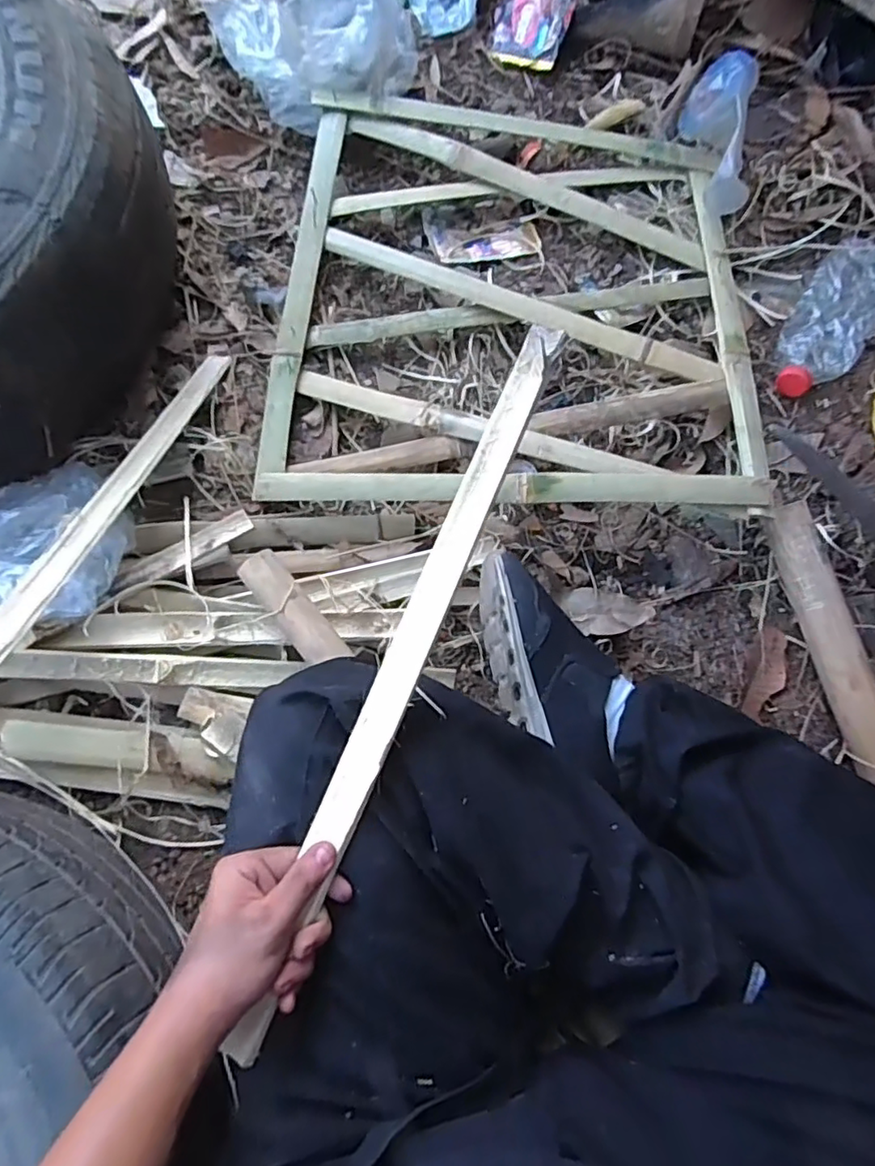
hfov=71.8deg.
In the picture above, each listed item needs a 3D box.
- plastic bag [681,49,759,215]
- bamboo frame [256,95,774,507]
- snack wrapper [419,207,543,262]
[{"bbox_3d":[0.328,-0.501,0.696,0.060,0.093,0.153,-7,89,-4],"label":"plastic bag"},{"bbox_3d":[0.080,-0.328,0.665,0.503,0.053,0.525,4,75,-1],"label":"bamboo frame"},{"bbox_3d":[0.052,-0.426,0.728,0.130,0.013,0.089,-12,75,-5],"label":"snack wrapper"}]

